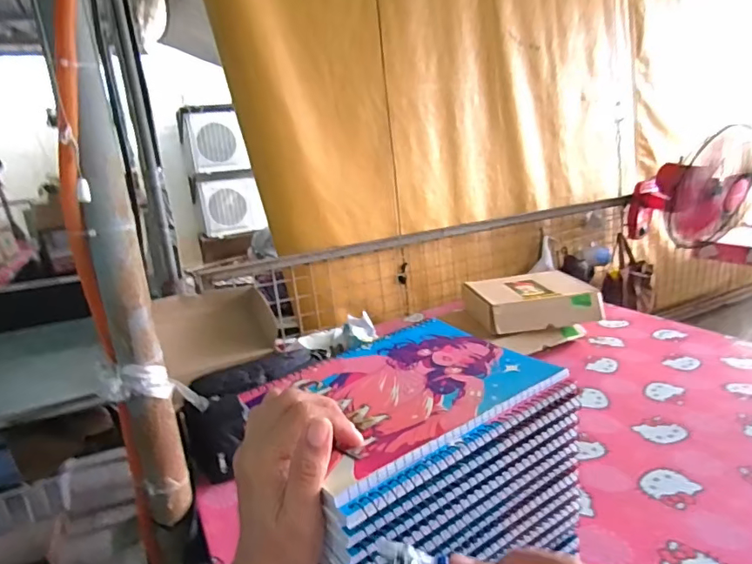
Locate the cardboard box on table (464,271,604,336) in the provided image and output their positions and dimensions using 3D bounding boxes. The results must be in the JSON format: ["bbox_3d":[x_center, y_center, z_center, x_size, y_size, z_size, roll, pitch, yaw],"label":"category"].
[{"bbox_3d":[0.377,0.042,1.226,0.293,0.077,0.220,-8,16,-9],"label":"cardboard box on table"}]

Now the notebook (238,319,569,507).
[{"bbox_3d":[0.020,0.076,0.362,0.191,0.008,0.148,-16,19,-33],"label":"notebook"}]

